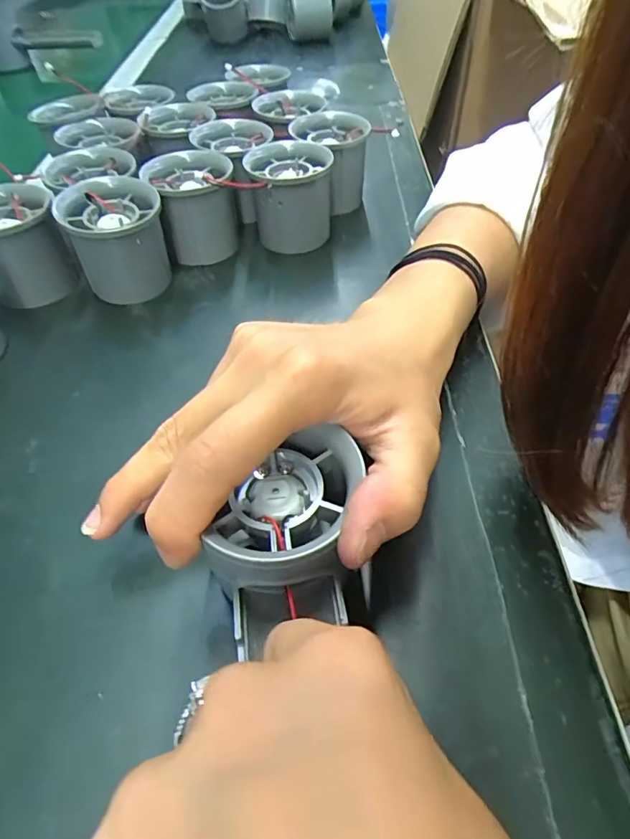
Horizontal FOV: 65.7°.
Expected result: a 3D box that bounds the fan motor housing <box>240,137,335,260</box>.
[{"bbox_3d":[-0.016,-0.144,0.324,0.052,0.056,0.053,-11,51,-6],"label":"fan motor housing"}]

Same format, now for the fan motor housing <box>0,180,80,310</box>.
[{"bbox_3d":[-0.173,-0.099,0.287,0.054,0.055,0.054,-27,54,-18],"label":"fan motor housing"}]

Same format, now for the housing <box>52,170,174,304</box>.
[{"bbox_3d":[-0.112,-0.101,0.285,0.053,0.057,0.057,-16,52,-10],"label":"housing"}]

